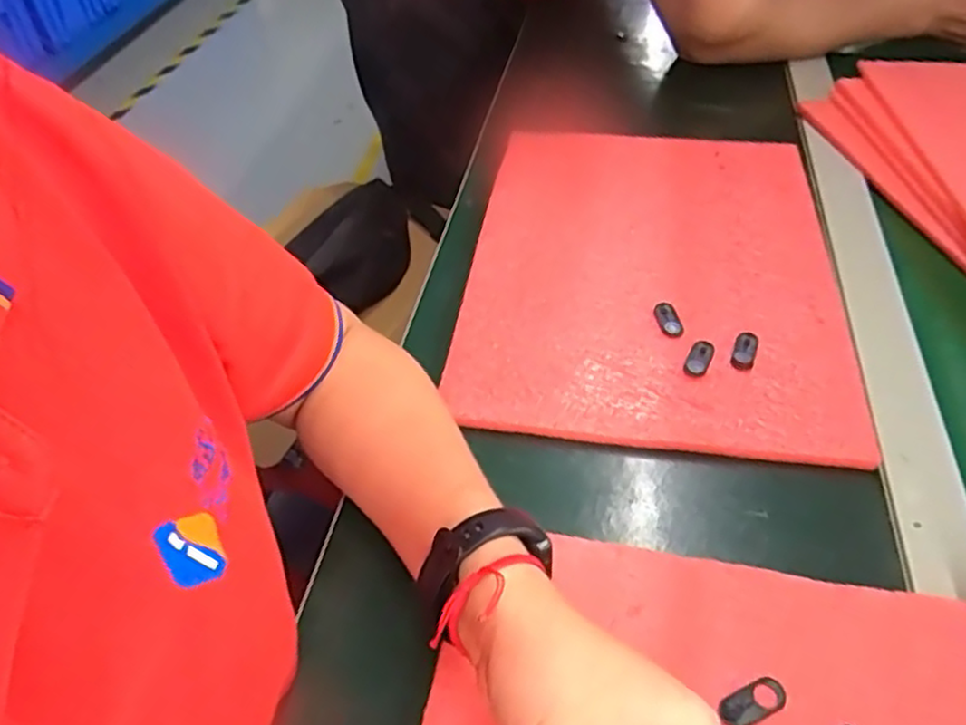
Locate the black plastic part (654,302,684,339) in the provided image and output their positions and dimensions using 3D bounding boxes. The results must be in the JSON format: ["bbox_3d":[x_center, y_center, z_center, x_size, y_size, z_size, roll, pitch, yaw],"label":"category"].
[{"bbox_3d":[0.125,-0.029,0.474,0.014,0.004,0.032,-10,48,-7],"label":"black plastic part"}]

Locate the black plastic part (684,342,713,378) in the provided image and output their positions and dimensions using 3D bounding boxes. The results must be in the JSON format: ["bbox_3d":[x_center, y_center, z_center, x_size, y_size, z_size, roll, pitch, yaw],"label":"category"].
[{"bbox_3d":[0.137,-0.002,0.447,0.014,0.004,0.029,22,52,21],"label":"black plastic part"}]

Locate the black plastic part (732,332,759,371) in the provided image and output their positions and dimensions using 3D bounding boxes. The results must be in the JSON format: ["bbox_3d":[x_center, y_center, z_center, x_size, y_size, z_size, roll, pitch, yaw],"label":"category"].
[{"bbox_3d":[0.168,-0.008,0.450,0.014,0.004,0.030,18,51,18],"label":"black plastic part"}]

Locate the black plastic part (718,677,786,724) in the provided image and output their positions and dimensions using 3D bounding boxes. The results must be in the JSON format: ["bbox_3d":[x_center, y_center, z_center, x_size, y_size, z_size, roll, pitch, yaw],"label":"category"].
[{"bbox_3d":[0.119,0.151,0.311,0.030,0.004,0.014,-17,49,-13],"label":"black plastic part"}]

